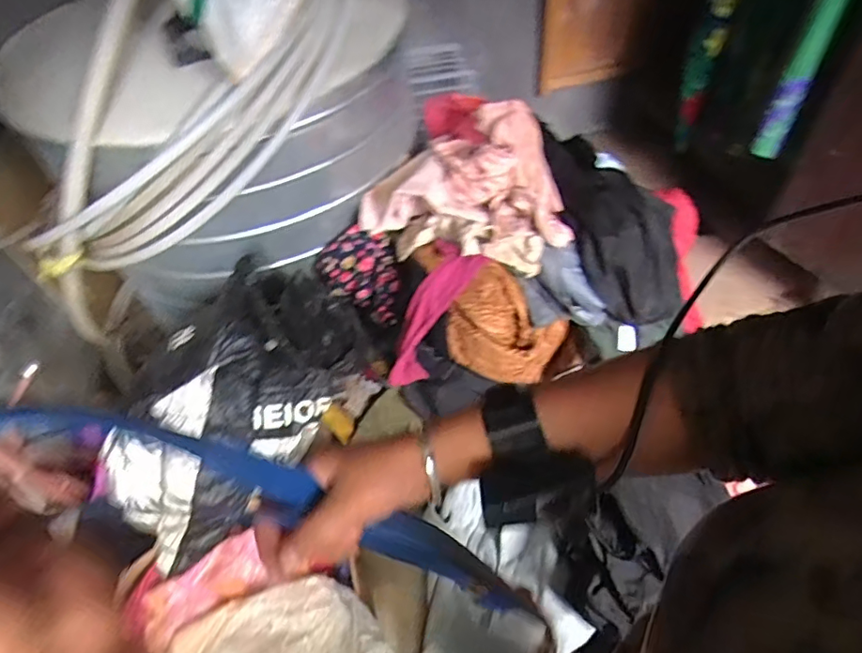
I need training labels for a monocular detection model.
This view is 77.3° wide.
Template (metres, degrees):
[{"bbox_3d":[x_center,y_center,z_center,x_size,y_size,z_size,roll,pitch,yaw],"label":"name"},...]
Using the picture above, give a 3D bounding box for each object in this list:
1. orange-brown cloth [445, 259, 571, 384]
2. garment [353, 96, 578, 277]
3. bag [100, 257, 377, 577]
[{"bbox_3d":[0.146,0.013,1.091,0.194,0.190,0.176,27,58,25],"label":"orange-brown cloth"},{"bbox_3d":[0.089,-0.307,1.165,0.455,0.193,0.321,16,54,19],"label":"garment"},{"bbox_3d":[-0.366,0.107,1.055,0.313,0.271,0.613,29,59,26],"label":"bag"}]

